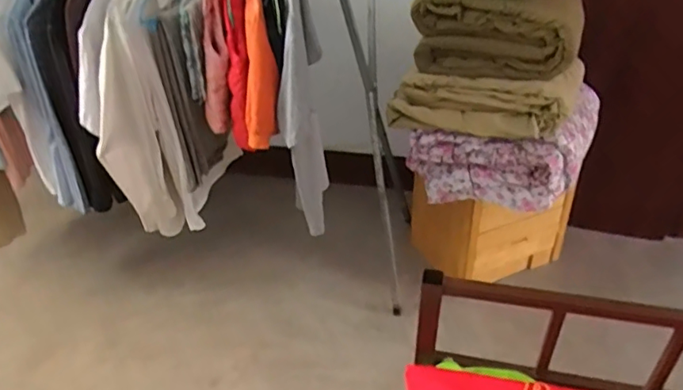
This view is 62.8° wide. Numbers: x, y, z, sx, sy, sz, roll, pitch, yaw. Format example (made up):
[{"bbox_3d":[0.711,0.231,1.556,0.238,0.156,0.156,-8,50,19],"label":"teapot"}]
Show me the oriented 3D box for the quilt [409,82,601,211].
[{"bbox_3d":[0.556,-0.198,1.895,0.513,0.262,0.541,14,36,22],"label":"quilt"}]

